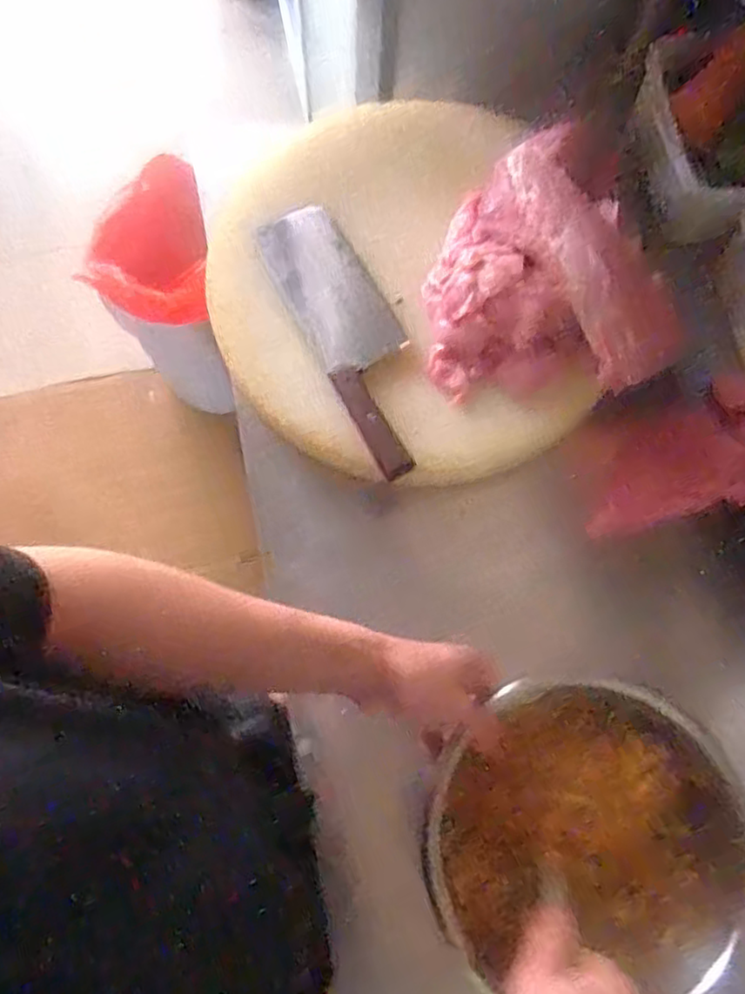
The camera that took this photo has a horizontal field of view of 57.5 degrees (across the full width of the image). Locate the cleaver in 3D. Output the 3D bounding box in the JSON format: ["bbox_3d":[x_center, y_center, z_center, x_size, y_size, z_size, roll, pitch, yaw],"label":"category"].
[{"bbox_3d":[-0.020,-0.158,0.647,0.083,0.029,0.299,-26,75,-9],"label":"cleaver"}]

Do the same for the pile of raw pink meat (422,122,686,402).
[{"bbox_3d":[0.163,-0.222,0.630,0.220,0.076,0.242,-1,73,-1],"label":"pile of raw pink meat"}]

